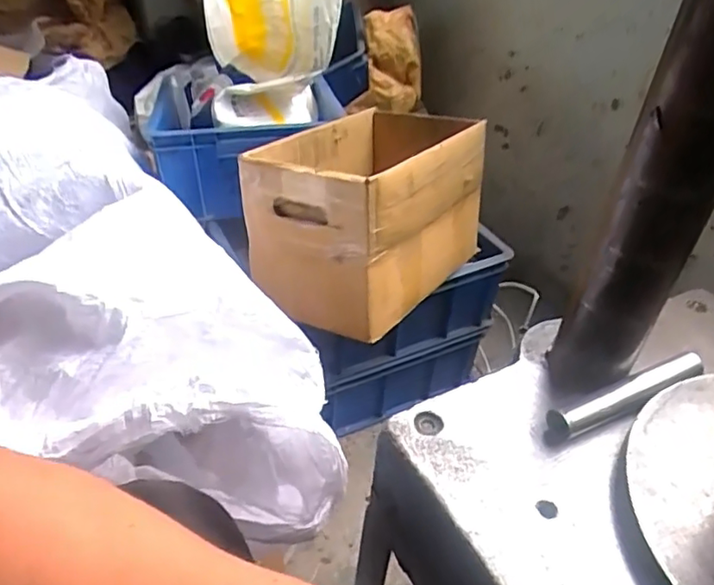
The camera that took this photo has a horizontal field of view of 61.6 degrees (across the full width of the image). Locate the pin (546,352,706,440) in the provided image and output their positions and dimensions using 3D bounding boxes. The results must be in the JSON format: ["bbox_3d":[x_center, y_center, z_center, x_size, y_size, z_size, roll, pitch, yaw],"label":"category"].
[{"bbox_3d":[0.217,0.080,0.478,0.148,0.022,0.023,-15,44,-22],"label":"pin"}]

